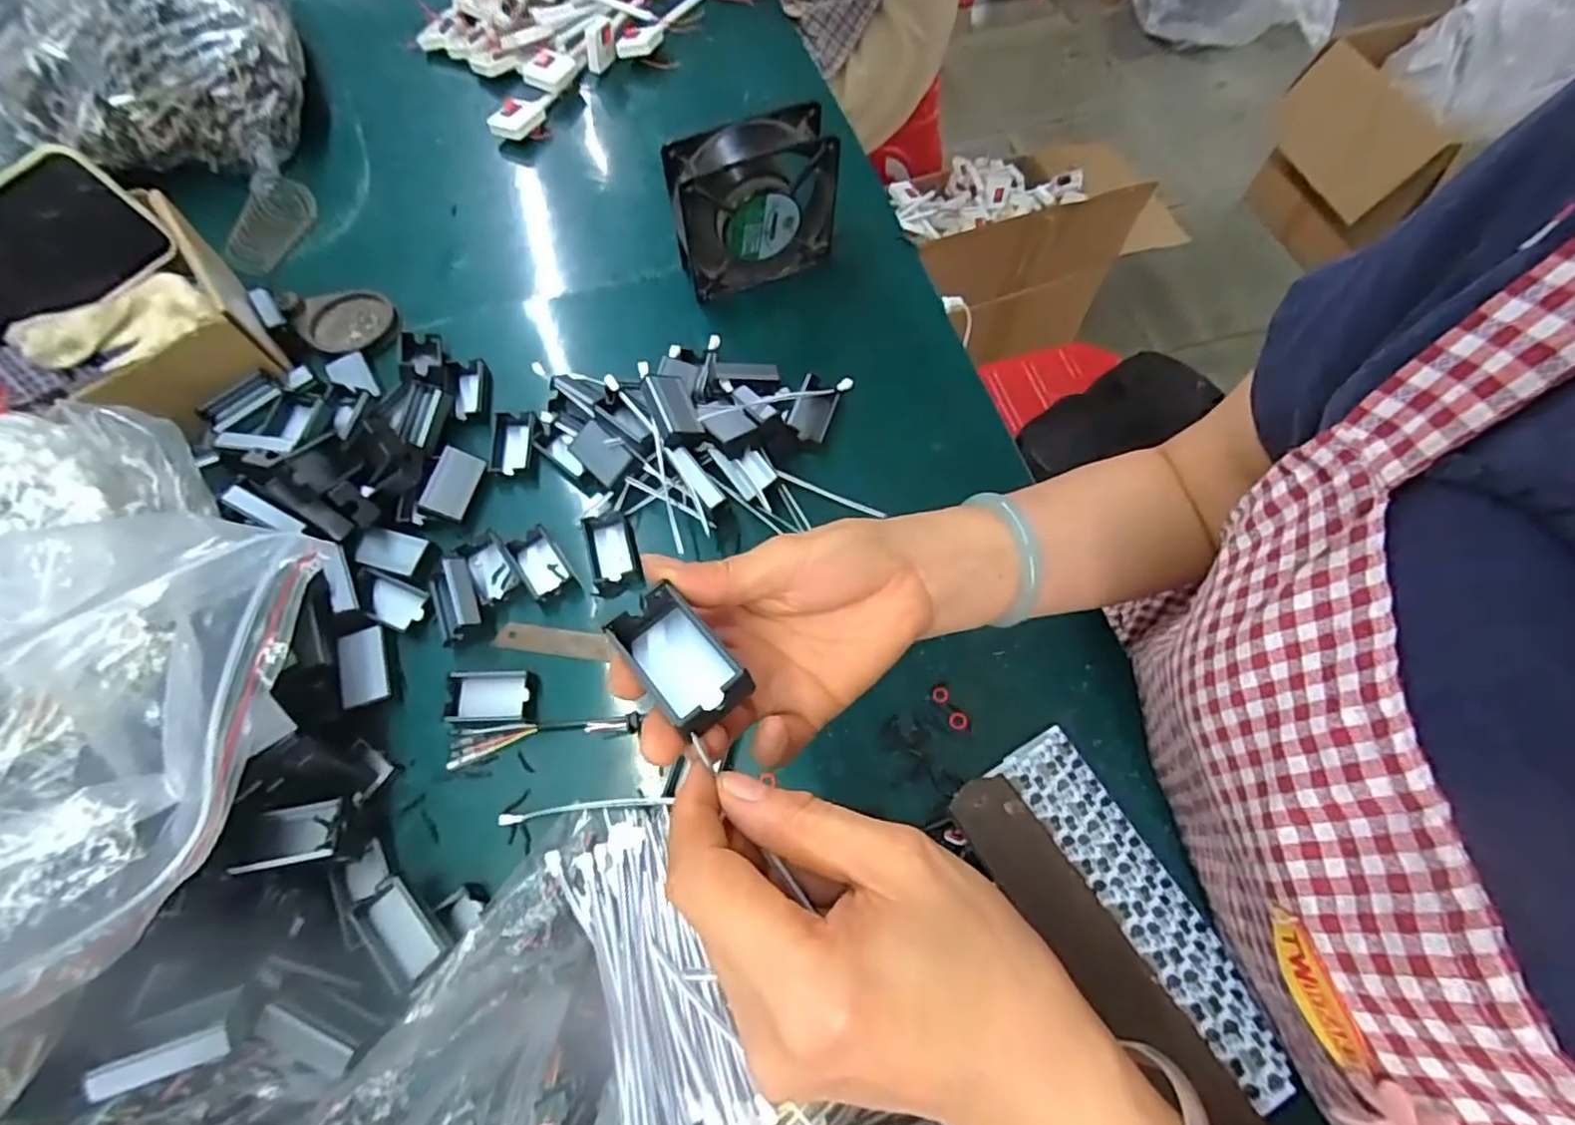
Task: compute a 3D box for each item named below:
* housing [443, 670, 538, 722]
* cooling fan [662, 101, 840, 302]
[{"bbox_3d":[-0.186,0.083,0.419,0.052,0.009,0.034,-1,64,-1],"label":"housing"},{"bbox_3d":[-0.024,-0.264,0.510,0.124,0.123,0.040,-22,66,-10],"label":"cooling fan"}]

